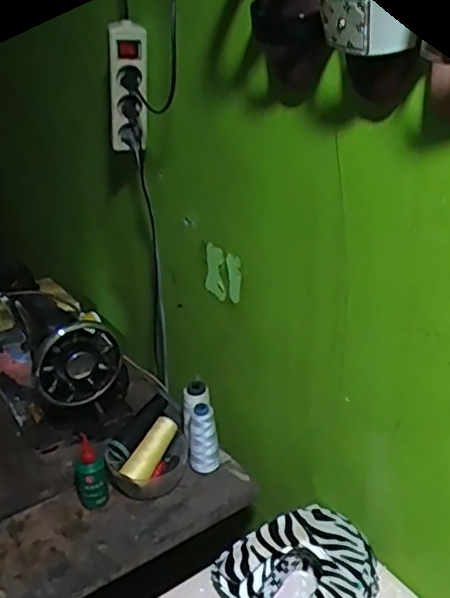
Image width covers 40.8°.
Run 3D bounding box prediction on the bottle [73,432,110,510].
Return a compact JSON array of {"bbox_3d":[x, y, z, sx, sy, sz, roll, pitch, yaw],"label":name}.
[{"bbox_3d":[-0.196,0.252,0.878,0.042,0.095,0.047,-10,28,-14],"label":"bottle"}]

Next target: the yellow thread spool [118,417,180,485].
[{"bbox_3d":[-0.107,0.227,0.902,0.036,0.035,0.109,16,56,32],"label":"yellow thread spool"}]

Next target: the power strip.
[{"bbox_3d":[-0.148,-0.325,0.935,0.062,0.185,0.036,-1,27,4],"label":"power strip"}]

